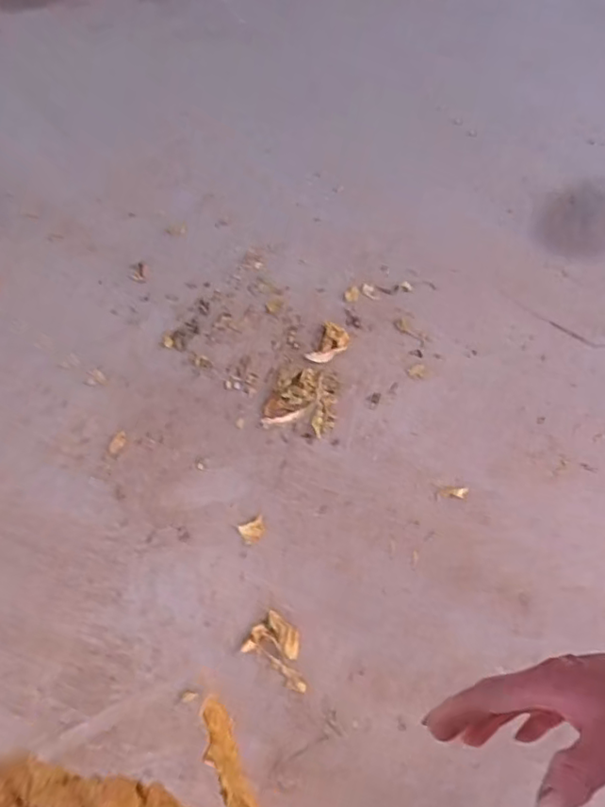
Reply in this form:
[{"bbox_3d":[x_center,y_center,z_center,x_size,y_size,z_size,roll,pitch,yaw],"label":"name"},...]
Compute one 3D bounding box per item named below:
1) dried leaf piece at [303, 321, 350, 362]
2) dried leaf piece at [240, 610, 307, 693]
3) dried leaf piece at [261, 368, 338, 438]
[{"bbox_3d":[0.058,-0.124,1.275,0.068,0.013,0.111,22,61,15],"label":"dried leaf piece"},{"bbox_3d":[-0.029,0.384,0.950,0.114,0.011,0.077,29,63,19],"label":"dried leaf piece"},{"bbox_3d":[0.001,-0.011,1.201,0.135,0.014,0.143,11,59,9],"label":"dried leaf piece"}]

